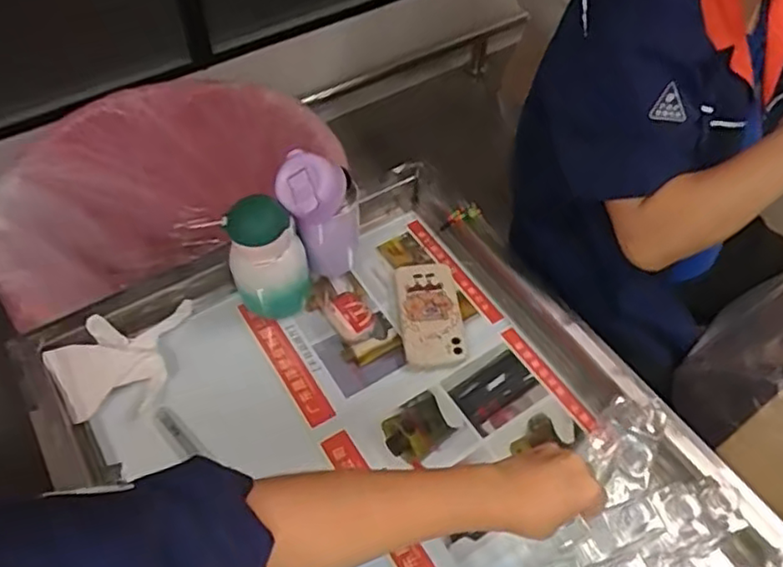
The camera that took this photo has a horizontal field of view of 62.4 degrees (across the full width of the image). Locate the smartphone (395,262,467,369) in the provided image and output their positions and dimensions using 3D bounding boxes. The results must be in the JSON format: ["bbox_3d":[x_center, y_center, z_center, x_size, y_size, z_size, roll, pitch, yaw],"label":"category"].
[{"bbox_3d":[0.050,0.038,0.837,0.078,0.018,0.153,-4,58,-3],"label":"smartphone"}]

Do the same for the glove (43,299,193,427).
[{"bbox_3d":[-0.315,0.094,0.780,0.164,0.053,0.126,-20,56,-15],"label":"glove"}]

